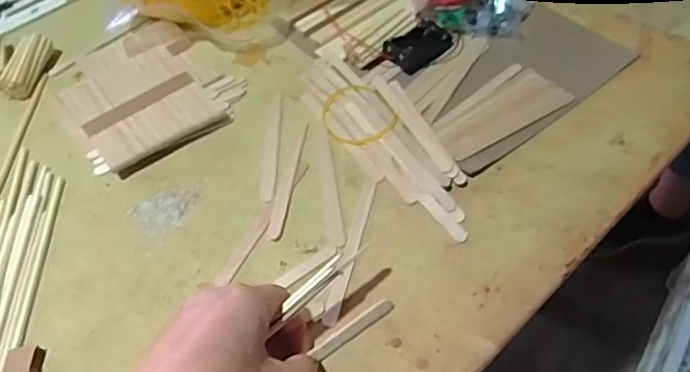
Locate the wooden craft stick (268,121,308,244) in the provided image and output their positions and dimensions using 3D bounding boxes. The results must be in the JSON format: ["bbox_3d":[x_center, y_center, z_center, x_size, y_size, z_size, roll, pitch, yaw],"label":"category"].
[{"bbox_3d":[-0.044,-0.008,0.454,0.010,0.004,0.114,5,53,9],"label":"wooden craft stick"}]

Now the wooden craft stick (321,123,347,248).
[{"bbox_3d":[-0.010,-0.004,0.447,0.011,0.004,0.117,-8,52,-1],"label":"wooden craft stick"}]

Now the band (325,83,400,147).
[{"bbox_3d":[0.013,-0.060,0.487,0.070,0.005,0.062,31,66,30],"label":"band"}]

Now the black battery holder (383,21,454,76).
[{"bbox_3d":[0.068,-0.128,0.521,0.063,0.018,0.032,-34,57,-20],"label":"black battery holder"}]

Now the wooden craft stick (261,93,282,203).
[{"bbox_3d":[-0.061,-0.036,0.478,0.011,0.004,0.117,-2,52,3],"label":"wooden craft stick"}]

